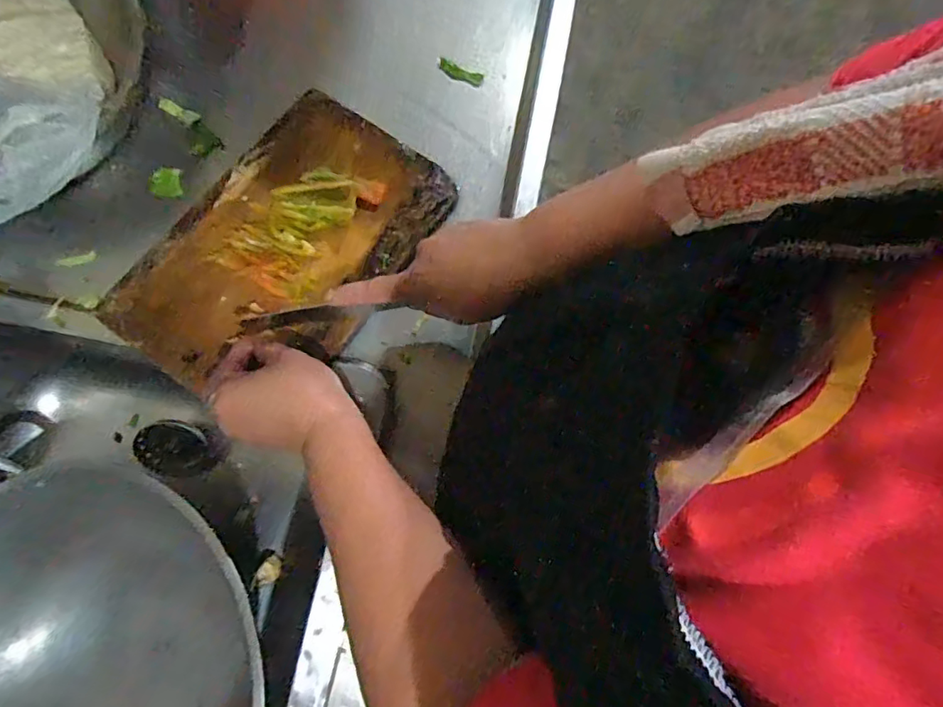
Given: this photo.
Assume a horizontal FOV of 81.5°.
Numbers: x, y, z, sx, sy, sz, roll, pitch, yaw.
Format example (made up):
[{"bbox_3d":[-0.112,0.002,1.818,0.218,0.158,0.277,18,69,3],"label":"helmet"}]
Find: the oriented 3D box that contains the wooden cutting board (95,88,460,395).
[{"bbox_3d":[-0.170,-0.100,0.510,0.189,0.026,0.296,34,79,5],"label":"wooden cutting board"}]

